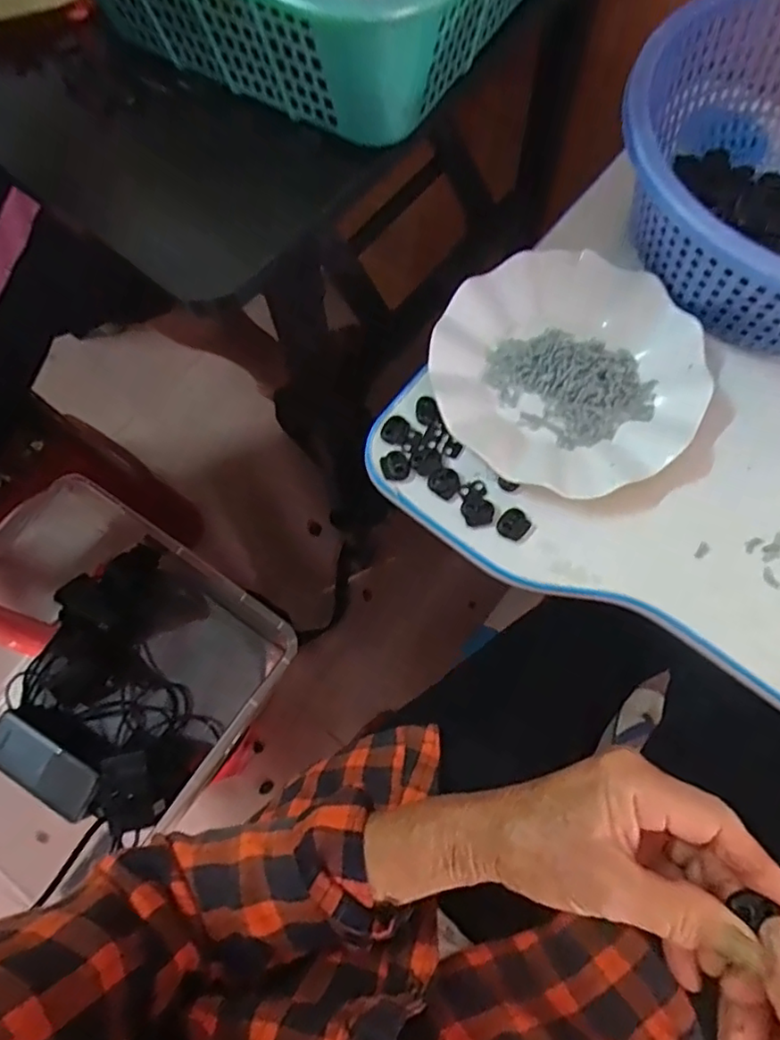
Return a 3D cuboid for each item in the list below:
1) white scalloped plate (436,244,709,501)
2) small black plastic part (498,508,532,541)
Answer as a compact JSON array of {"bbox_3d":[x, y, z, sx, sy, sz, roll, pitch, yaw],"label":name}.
[{"bbox_3d":[0.122,-0.104,0.423,0.180,0.024,0.178,-1,71,2],"label":"white scalloped plate"},{"bbox_3d":[0.081,0.003,0.398,0.020,0.004,0.018,-36,73,-10],"label":"small black plastic part"}]

